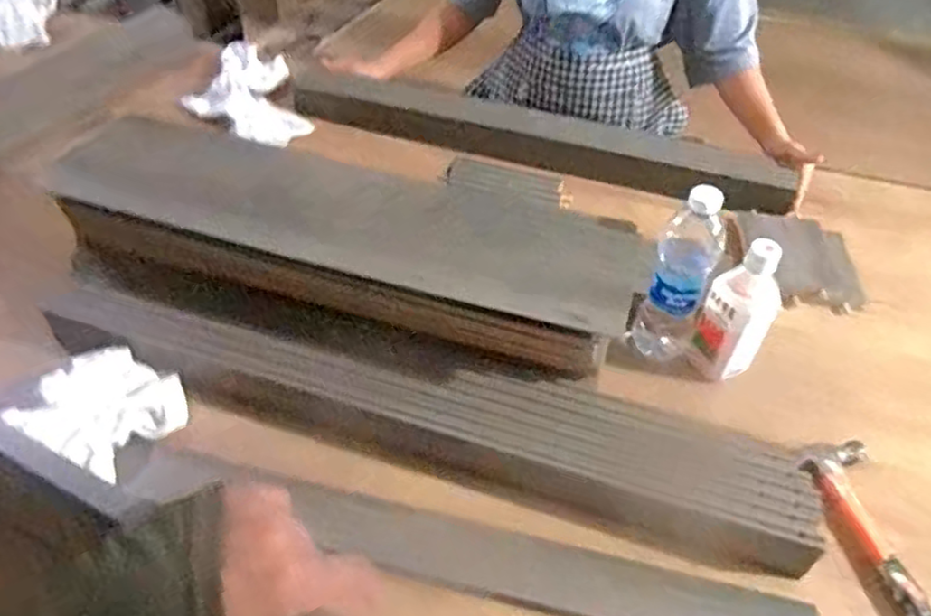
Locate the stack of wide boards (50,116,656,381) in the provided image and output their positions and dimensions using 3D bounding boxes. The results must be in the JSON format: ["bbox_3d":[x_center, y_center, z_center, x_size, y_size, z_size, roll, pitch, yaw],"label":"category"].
[{"bbox_3d":[-0.141,-0.081,0.755,0.668,0.111,0.159,14,46,10],"label":"stack of wide boards"}]

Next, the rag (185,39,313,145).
[{"bbox_3d":[-0.409,-0.401,1.209,0.198,0.067,0.336,-15,47,-17],"label":"rag"}]

